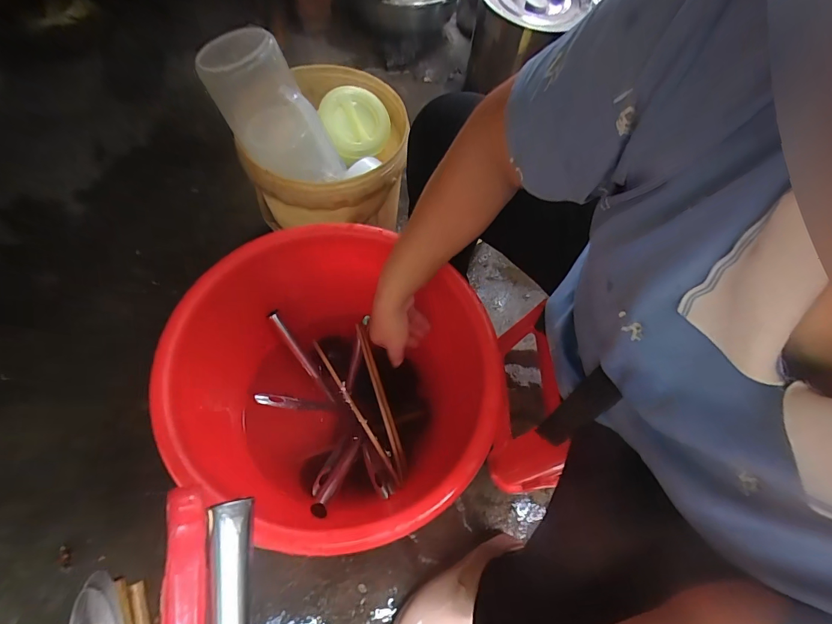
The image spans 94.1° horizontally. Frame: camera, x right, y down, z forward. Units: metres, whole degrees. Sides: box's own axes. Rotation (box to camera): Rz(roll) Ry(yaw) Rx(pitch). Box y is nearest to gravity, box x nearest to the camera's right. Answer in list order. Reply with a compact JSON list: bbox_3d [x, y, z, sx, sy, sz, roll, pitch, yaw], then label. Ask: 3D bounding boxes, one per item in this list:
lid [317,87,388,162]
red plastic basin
[{"bbox_3d":[-0.113,-0.343,0.702,0.122,0.027,0.135,36,68,-23],"label":"lid"},{"bbox_3d":[-0.100,0.123,0.555,0.366,0.300,0.342,1,61,-2],"label":"red plastic basin"}]

